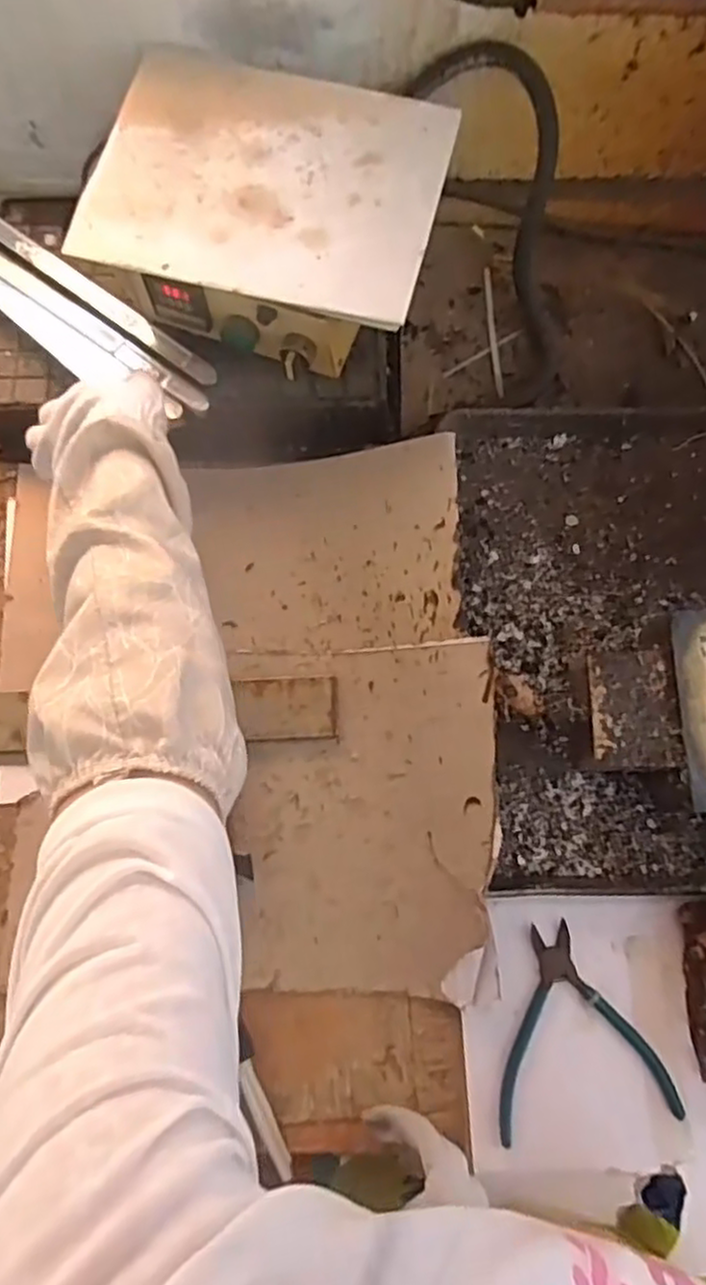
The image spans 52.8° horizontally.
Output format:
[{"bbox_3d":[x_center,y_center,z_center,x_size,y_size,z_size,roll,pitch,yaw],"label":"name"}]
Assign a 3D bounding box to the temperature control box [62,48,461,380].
[{"bbox_3d":[-0.062,-0.329,0.554,0.247,0.083,0.201,14,76,3],"label":"temperature control box"}]

